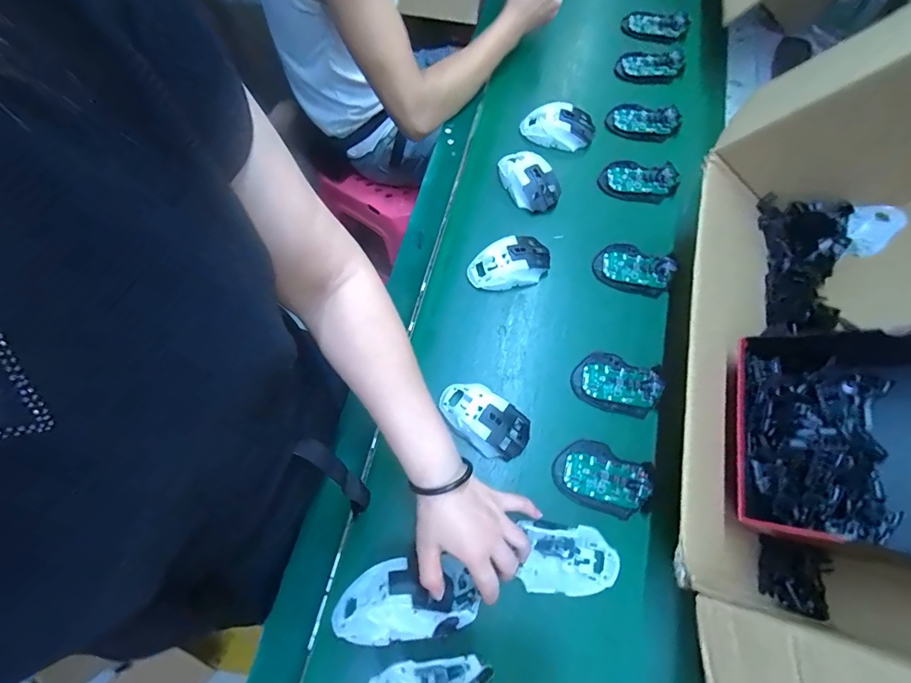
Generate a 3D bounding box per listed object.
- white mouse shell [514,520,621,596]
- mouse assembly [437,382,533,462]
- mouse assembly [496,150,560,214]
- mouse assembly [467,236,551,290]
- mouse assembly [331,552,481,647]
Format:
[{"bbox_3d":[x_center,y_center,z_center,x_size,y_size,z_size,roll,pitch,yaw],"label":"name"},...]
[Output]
[{"bbox_3d":[0.120,0.231,0.453,0.101,0.029,0.066,6,68,4],"label":"white mouse shell"},{"bbox_3d":[0.033,0.093,0.515,0.117,0.038,0.072,37,73,15],"label":"mouse assembly"},{"bbox_3d":[0.112,-0.247,0.654,0.067,0.044,0.115,-24,69,-8],"label":"mouse assembly"},{"bbox_3d":[0.076,-0.108,0.594,0.113,0.040,0.063,-17,69,-5],"label":"mouse assembly"},{"bbox_3d":[-0.047,0.253,0.418,0.134,0.048,0.065,2,67,-12],"label":"mouse assembly"}]

